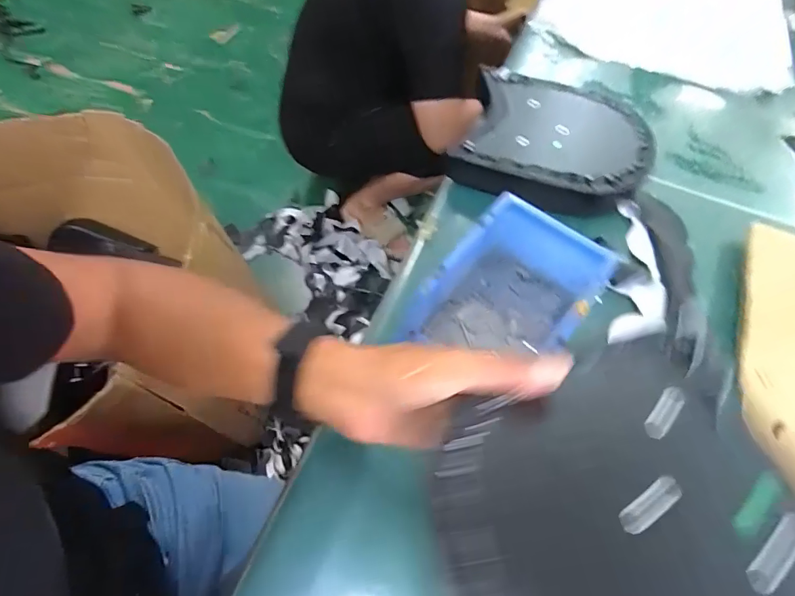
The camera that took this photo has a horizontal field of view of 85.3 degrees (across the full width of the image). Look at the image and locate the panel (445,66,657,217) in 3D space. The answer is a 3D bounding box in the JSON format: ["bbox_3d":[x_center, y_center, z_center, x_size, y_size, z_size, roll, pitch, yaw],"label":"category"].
[{"bbox_3d":[0.173,-0.183,0.511,0.222,0.055,0.190,6,61,-1],"label":"panel"}]

